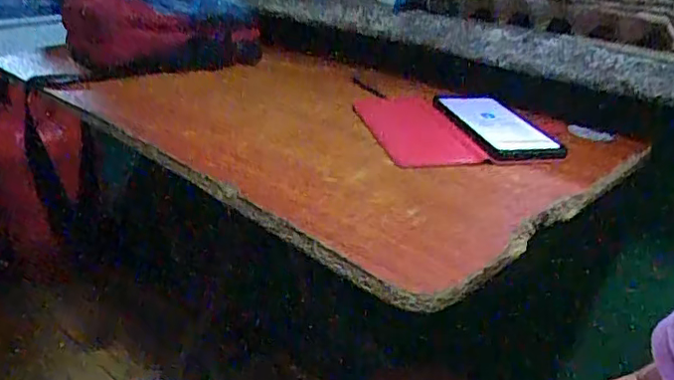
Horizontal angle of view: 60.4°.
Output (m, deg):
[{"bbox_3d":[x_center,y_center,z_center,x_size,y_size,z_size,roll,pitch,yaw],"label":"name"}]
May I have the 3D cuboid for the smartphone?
[{"bbox_3d":[0.165,-0.070,0.616,0.089,0.014,0.159,-8,34,-19],"label":"smartphone"}]

